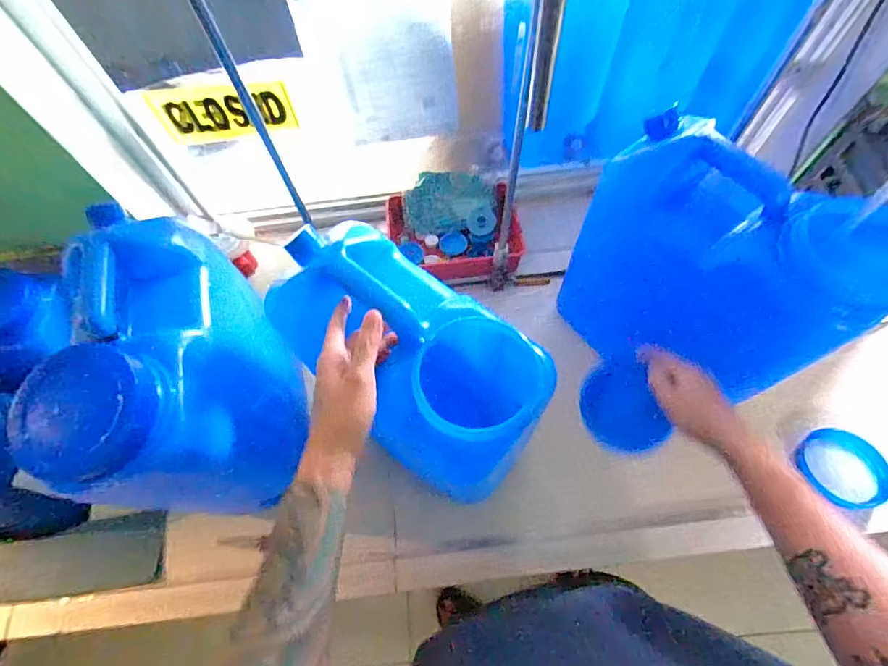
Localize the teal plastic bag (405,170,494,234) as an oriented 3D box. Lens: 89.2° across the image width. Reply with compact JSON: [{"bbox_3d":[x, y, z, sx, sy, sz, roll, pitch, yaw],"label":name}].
[{"bbox_3d":[0.013,-0.271,0.933,0.177,0.066,0.096,-3,65,2],"label":"teal plastic bag"}]

